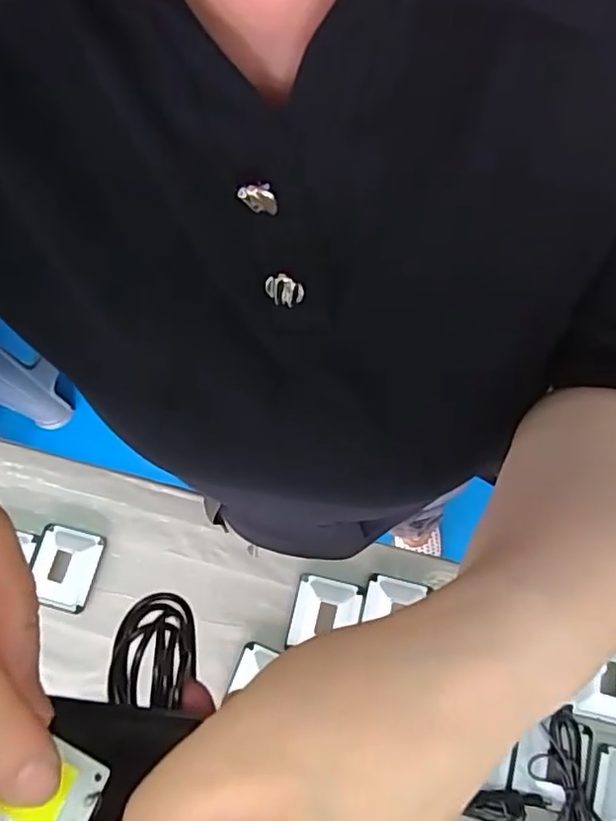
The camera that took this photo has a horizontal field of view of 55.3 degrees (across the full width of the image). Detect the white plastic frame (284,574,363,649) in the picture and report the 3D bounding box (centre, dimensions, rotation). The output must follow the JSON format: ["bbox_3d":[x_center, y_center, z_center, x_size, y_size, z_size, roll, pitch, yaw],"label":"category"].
[{"bbox_3d":[0.017,0.203,0.583,0.066,0.020,0.066,13,77,4],"label":"white plastic frame"}]

